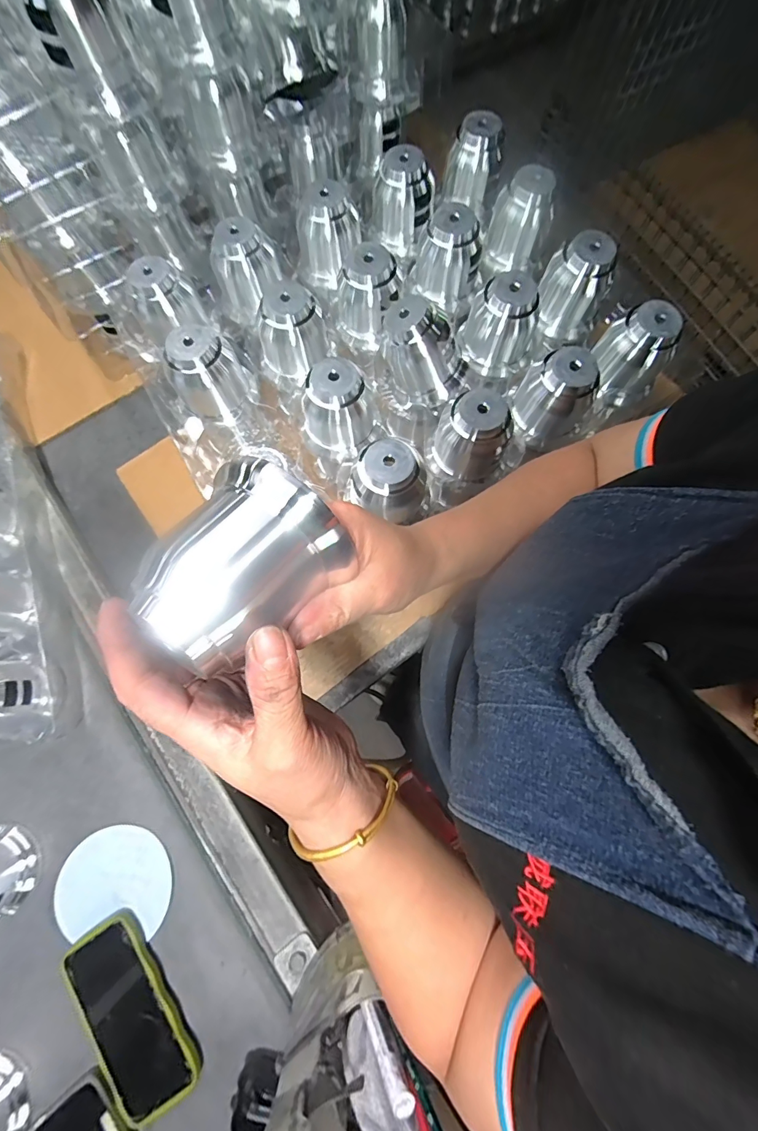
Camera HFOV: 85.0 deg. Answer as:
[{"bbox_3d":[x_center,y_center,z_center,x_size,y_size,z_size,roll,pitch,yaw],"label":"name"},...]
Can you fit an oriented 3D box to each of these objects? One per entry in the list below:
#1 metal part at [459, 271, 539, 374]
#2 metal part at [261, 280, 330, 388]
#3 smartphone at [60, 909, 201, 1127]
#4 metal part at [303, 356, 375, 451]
[{"bbox_3d":[0.133,-0.263,0.459,0.072,0.077,0.068,0,76,0],"label":"metal part"},{"bbox_3d":[-0.095,-0.259,0.462,0.065,0.079,0.061,15,77,4],"label":"metal part"},{"bbox_3d":[-0.237,0.429,0.396,0.079,0.012,0.162,-35,79,-8],"label":"smartphone"},{"bbox_3d":[-0.044,-0.164,0.437,0.061,0.077,0.067,30,78,7],"label":"metal part"}]

